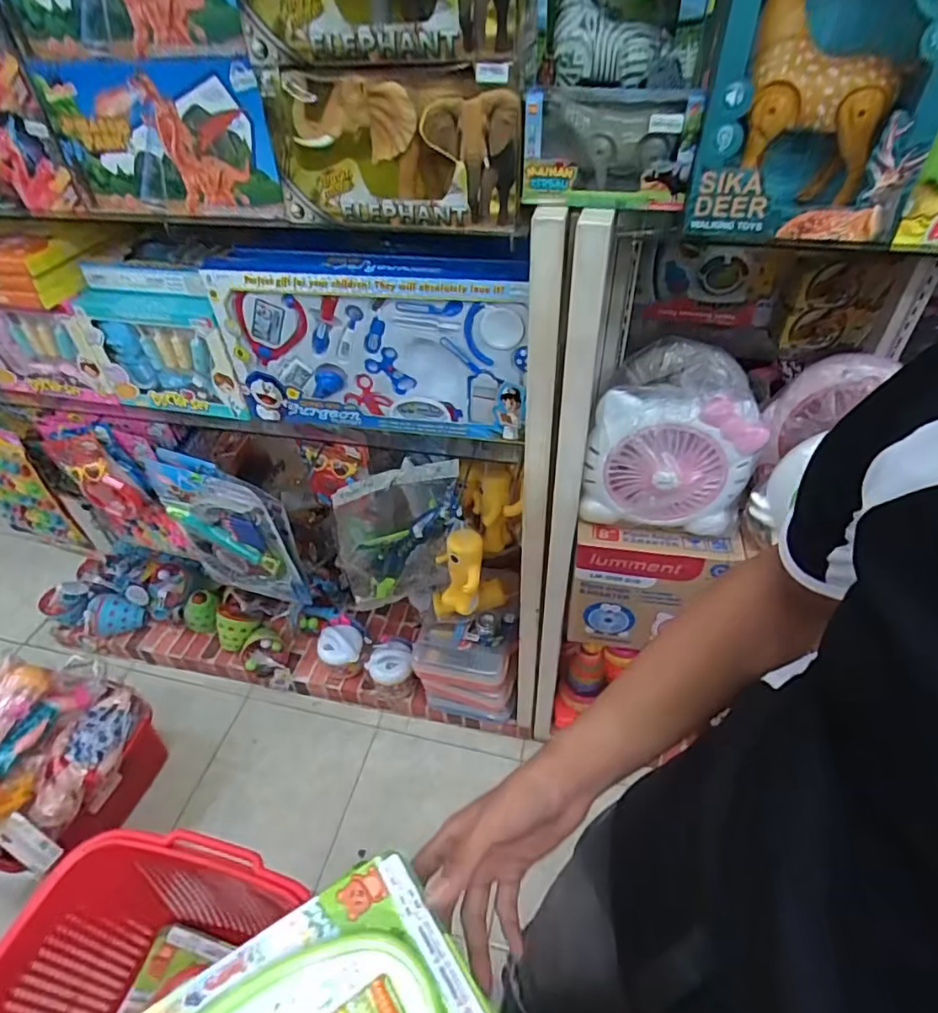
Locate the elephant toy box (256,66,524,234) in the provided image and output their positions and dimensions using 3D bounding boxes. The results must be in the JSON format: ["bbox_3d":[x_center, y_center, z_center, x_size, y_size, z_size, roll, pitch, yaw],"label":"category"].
[{"bbox_3d":[-0.082,-0.428,0.691,0.296,0.154,0.084,8,44,12],"label":"elephant toy box"}]

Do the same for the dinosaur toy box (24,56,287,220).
[{"bbox_3d":[-0.384,-0.466,0.741,0.307,0.166,0.037,9,44,12],"label":"dinosaur toy box"}]

